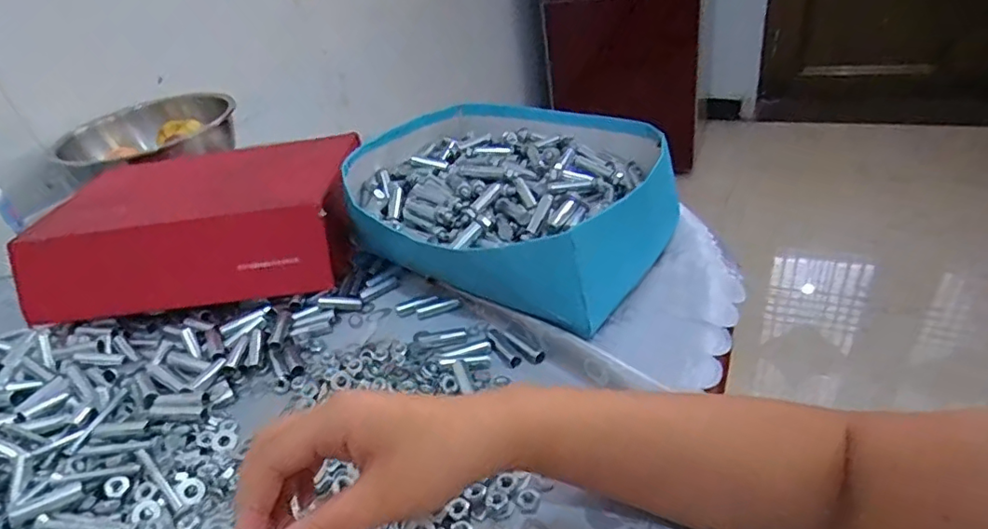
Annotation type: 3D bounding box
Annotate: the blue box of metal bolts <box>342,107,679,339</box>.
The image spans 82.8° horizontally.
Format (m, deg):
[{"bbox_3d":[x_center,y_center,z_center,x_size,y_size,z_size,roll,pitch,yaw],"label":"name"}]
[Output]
[{"bbox_3d":[0.008,-0.062,0.539,0.292,0.090,0.253,16,43,31],"label":"blue box of metal bolts"}]

